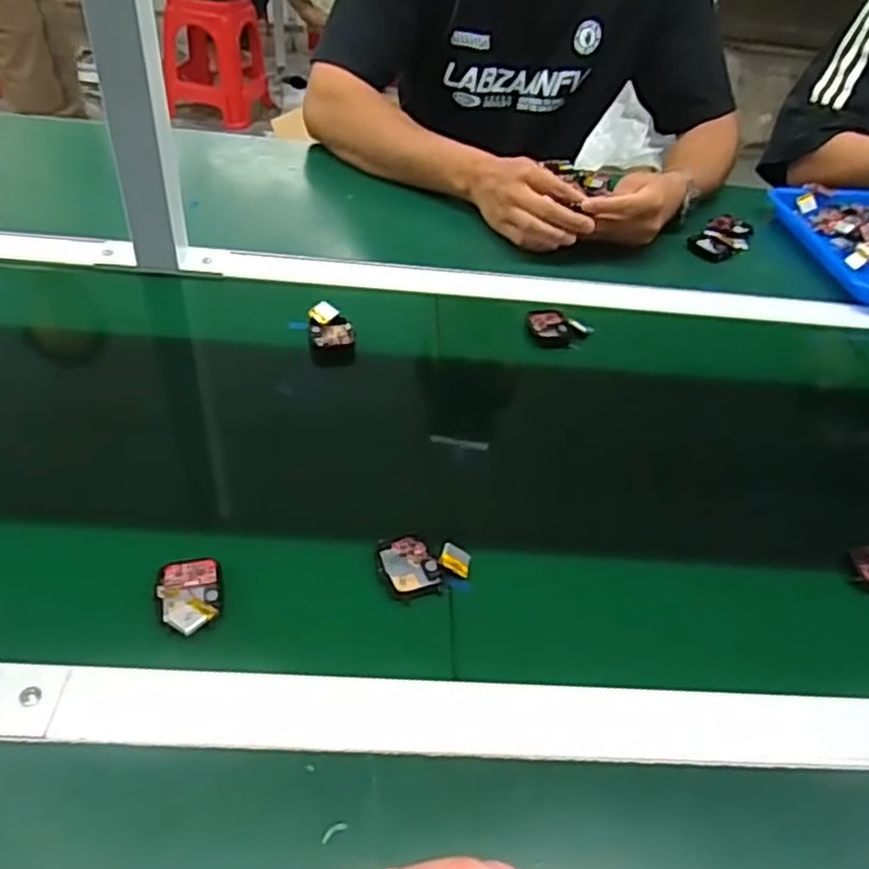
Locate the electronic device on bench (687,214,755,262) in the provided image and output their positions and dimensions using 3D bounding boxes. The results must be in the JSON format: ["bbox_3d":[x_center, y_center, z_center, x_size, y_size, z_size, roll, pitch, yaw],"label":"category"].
[{"bbox_3d":[0.335,-0.229,0.840,0.055,0.016,0.101,33,49,24],"label":"electronic device on bench"}]

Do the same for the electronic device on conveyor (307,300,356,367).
[{"bbox_3d":[-0.090,-0.089,0.636,0.038,0.031,0.049,-3,45,-11],"label":"electronic device on conveyor"}]

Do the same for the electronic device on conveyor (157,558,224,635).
[{"bbox_3d":[-0.144,0.095,0.426,0.036,0.011,0.055,-7,45,-15],"label":"electronic device on conveyor"}]

